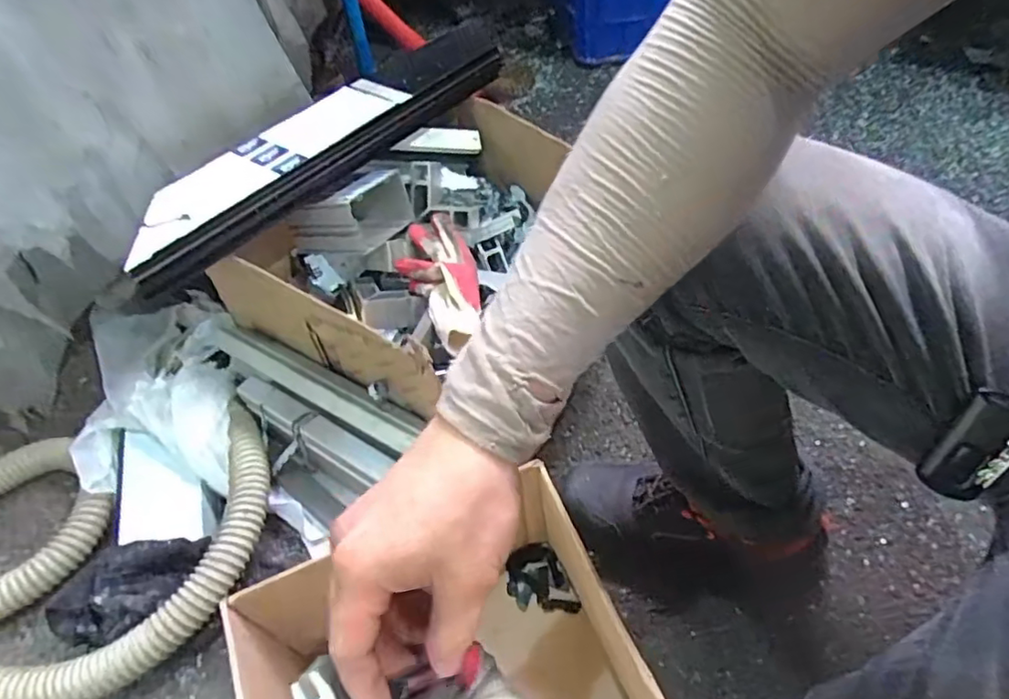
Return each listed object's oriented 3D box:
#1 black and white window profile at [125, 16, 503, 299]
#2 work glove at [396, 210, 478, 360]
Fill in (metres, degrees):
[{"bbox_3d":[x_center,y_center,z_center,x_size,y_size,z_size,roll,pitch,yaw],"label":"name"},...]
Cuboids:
[{"bbox_3d":[-0.222,-0.288,0.823,0.111,0.074,0.650,28,59,26],"label":"black and white window profile"},{"bbox_3d":[-0.077,-0.090,0.813,0.095,0.057,0.209,-24,52,-11],"label":"work glove"}]

